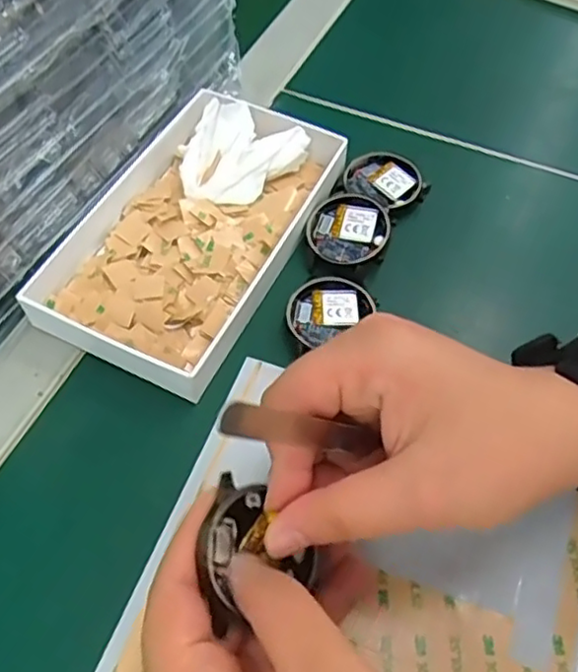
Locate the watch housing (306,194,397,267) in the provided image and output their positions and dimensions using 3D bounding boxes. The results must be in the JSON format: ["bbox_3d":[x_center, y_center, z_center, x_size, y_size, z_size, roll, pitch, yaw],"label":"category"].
[{"bbox_3d":[0.032,-0.058,0.349,0.044,0.011,0.039,23,60,16],"label":"watch housing"}]

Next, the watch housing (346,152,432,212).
[{"bbox_3d":[0.057,-0.090,0.378,0.048,0.013,0.036,27,61,18],"label":"watch housing"}]

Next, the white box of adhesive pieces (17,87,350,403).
[{"bbox_3d":[-0.052,-0.060,0.346,0.108,0.028,0.172,21,59,15],"label":"white box of adhesive pieces"}]

